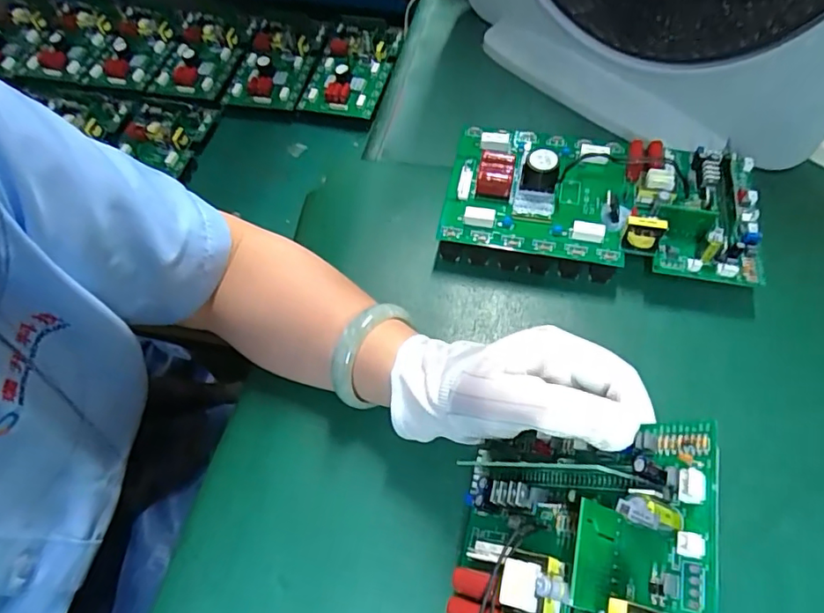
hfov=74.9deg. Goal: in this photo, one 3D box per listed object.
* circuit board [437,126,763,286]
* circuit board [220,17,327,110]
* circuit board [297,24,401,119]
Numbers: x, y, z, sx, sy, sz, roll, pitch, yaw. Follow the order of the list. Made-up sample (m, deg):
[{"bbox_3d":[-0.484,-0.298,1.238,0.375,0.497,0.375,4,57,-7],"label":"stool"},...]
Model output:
[{"bbox_3d":[0.146,-0.086,0.426,0.234,0.054,0.128,9,61,9],"label":"circuit board"},{"bbox_3d":[-0.236,-0.429,0.932,0.143,0.028,0.221,1,60,5],"label":"circuit board"},{"bbox_3d":[-0.101,-0.410,0.914,0.140,0.031,0.216,9,61,9],"label":"circuit board"}]

